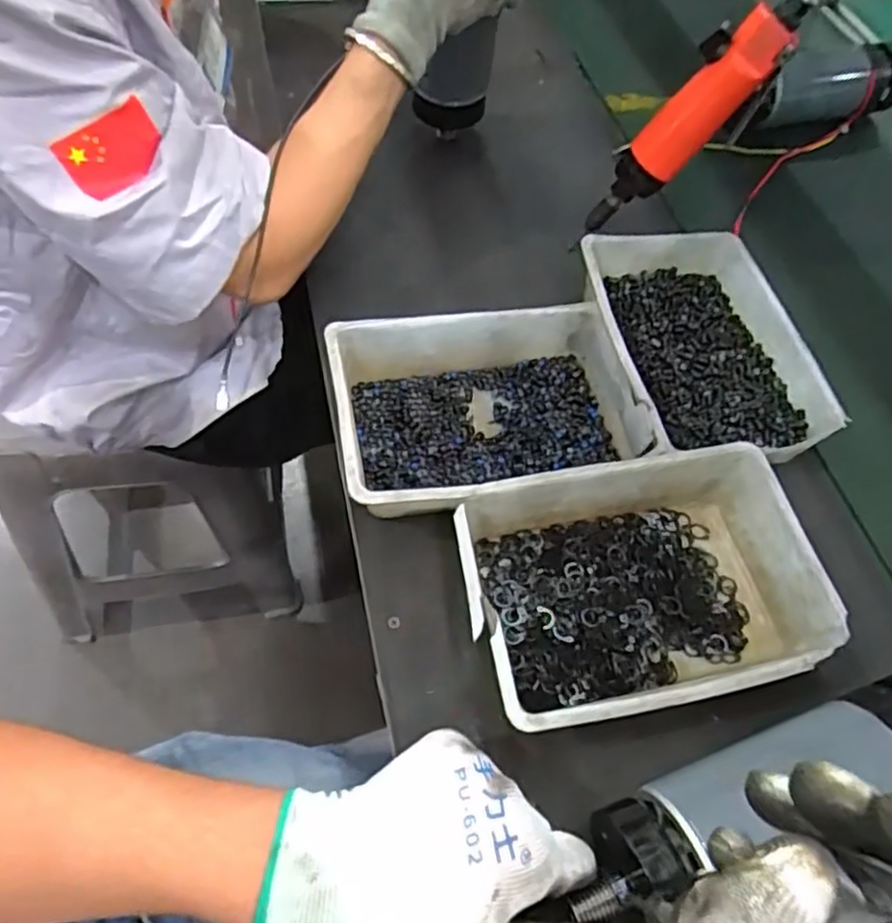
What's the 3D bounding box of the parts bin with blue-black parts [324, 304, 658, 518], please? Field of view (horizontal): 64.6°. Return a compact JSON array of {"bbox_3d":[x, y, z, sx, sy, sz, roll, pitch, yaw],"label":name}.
[{"bbox_3d":[0.028,-0.035,0.478,0.199,0.048,0.145,-8,58,-9],"label":"parts bin with blue-black parts"}]

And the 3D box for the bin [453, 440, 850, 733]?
[{"bbox_3d":[0.113,0.073,0.415,0.203,0.053,0.138,-11,58,-11],"label":"bin"}]

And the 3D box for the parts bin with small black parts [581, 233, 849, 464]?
[{"bbox_3d":[0.191,-0.089,0.534,0.155,0.044,0.200,-8,58,-10],"label":"parts bin with small black parts"}]

